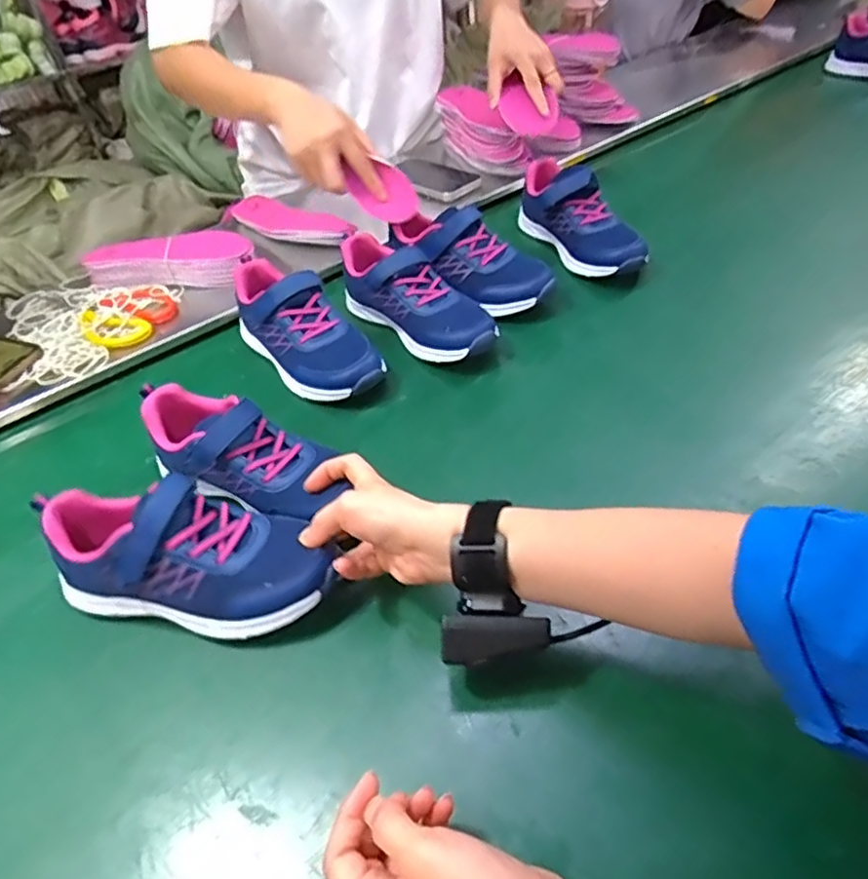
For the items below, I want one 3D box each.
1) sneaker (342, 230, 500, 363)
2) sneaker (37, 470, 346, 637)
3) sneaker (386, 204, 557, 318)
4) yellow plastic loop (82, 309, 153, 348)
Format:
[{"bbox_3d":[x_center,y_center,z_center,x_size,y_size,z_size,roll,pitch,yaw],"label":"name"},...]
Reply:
[{"bbox_3d":[-0.022,-0.161,0.696,0.082,0.080,0.201,-33,49,-23],"label":"sneaker"},{"bbox_3d":[-0.185,0.083,0.473,0.223,0.075,0.086,8,48,8],"label":"sneaker"},{"bbox_3d":[0.040,-0.210,0.735,0.206,0.083,0.066,25,52,31],"label":"sneaker"},{"bbox_3d":[-0.383,-0.128,0.749,0.092,0.015,0.055,13,47,22],"label":"yellow plastic loop"}]

